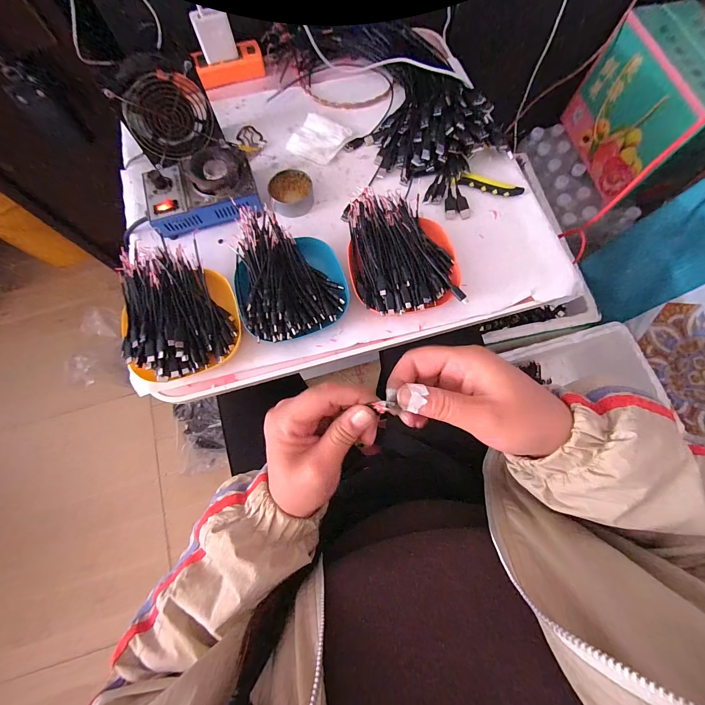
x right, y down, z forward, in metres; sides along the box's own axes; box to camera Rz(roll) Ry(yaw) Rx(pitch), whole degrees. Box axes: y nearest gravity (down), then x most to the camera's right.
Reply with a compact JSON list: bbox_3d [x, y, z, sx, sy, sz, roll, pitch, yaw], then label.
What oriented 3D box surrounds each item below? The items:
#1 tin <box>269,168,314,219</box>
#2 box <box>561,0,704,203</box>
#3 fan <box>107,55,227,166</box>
[{"bbox_3d":[-0.090,-0.237,0.466,0.061,0.029,0.058,0,74,0],"label":"tin"},{"bbox_3d":[0.692,-0.557,0.730,0.151,0.232,0.325,-11,75,-3],"label":"box"},{"bbox_3d":[-0.264,-0.345,0.449,0.116,0.118,0.035,-18,75,-5],"label":"fan"}]

